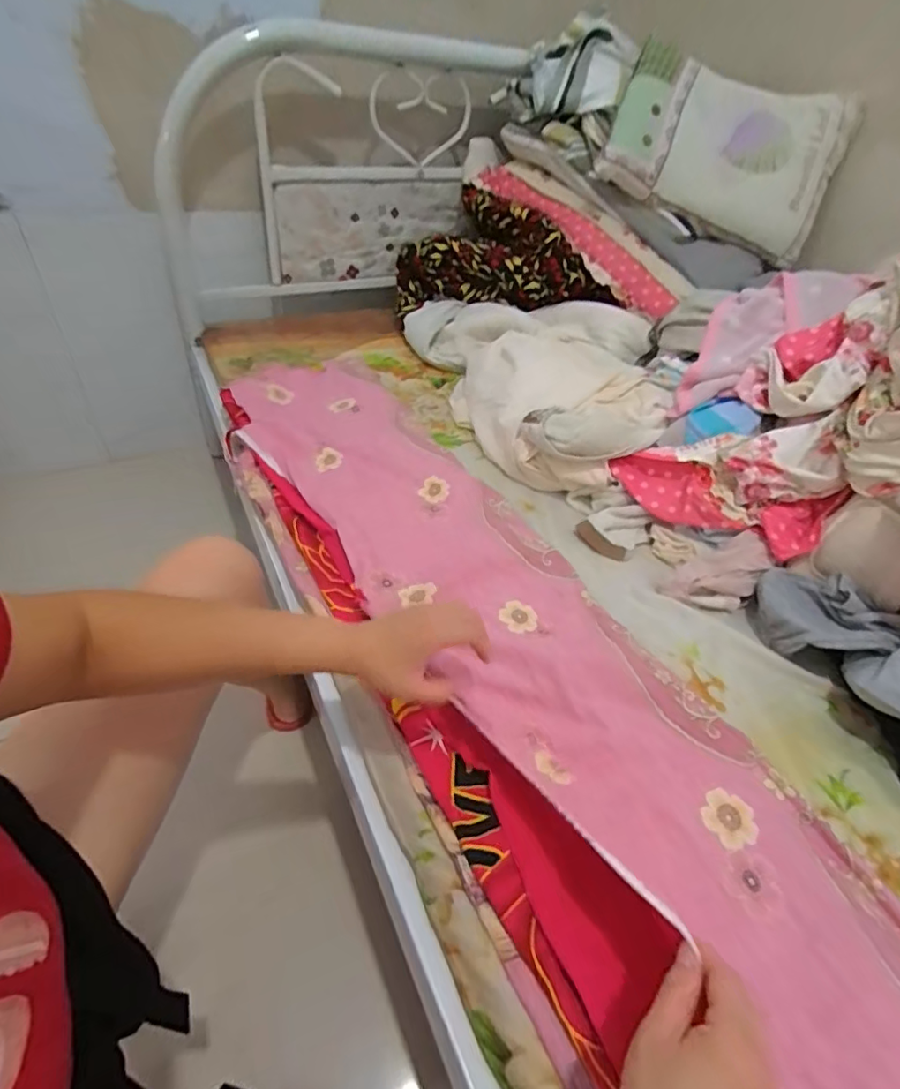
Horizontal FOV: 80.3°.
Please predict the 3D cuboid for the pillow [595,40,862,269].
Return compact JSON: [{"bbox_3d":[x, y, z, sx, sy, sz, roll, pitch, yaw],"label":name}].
[{"bbox_3d":[0.537,-0.774,1.051,0.450,0.284,0.075,17,19,-5],"label":"pillow"}]

